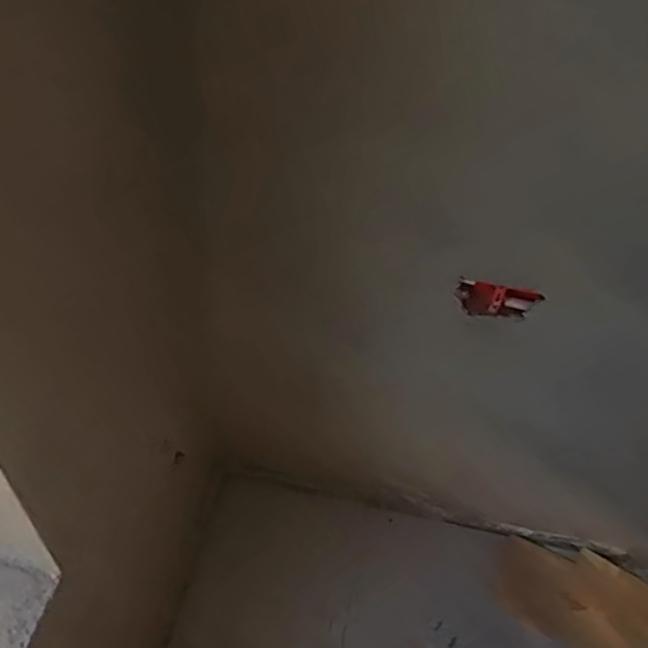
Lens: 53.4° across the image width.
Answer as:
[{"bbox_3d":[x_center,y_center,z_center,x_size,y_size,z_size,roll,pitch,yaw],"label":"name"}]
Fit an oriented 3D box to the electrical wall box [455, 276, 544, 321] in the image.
[{"bbox_3d":[0.313,-0.044,1.170,0.146,0.063,0.034,11,48,4],"label":"electrical wall box"}]

